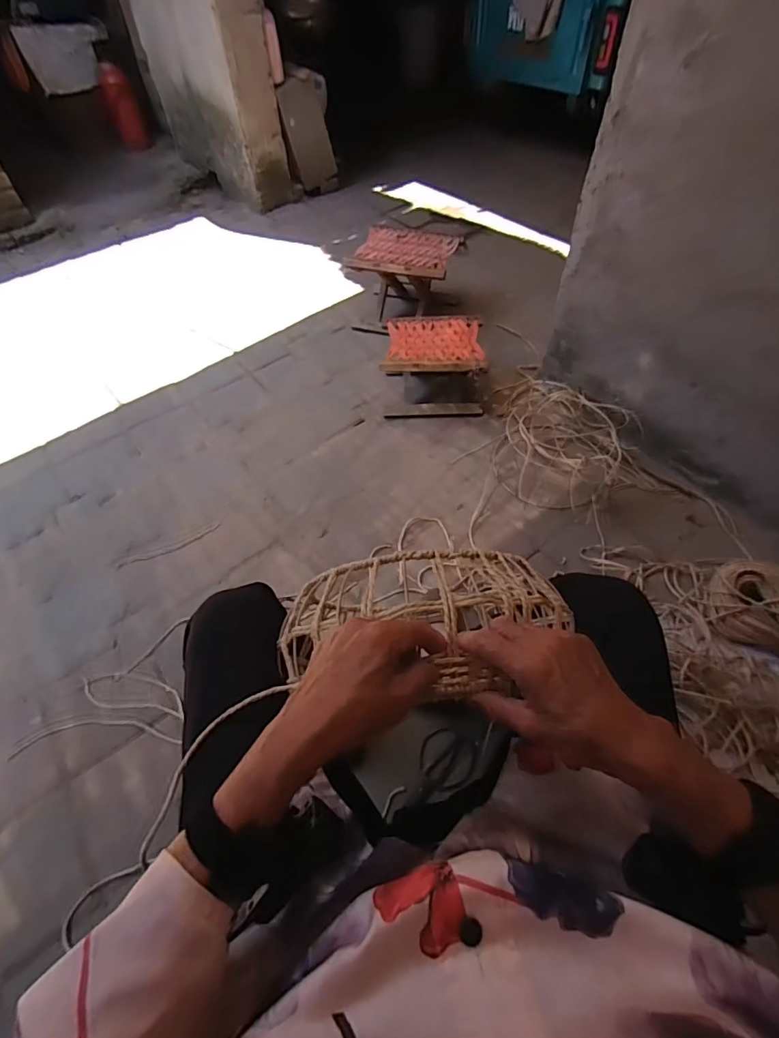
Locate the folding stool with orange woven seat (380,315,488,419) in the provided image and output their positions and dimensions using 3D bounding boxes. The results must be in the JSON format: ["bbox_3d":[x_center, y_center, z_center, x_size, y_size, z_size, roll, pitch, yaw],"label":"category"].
[{"bbox_3d":[0.136,-0.438,1.376,0.278,0.184,0.241,6,53,9],"label":"folding stool with orange woven seat"}]

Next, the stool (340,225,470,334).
[{"bbox_3d":[0.056,-0.791,1.594,0.321,0.230,0.304,16,55,16],"label":"stool"}]

